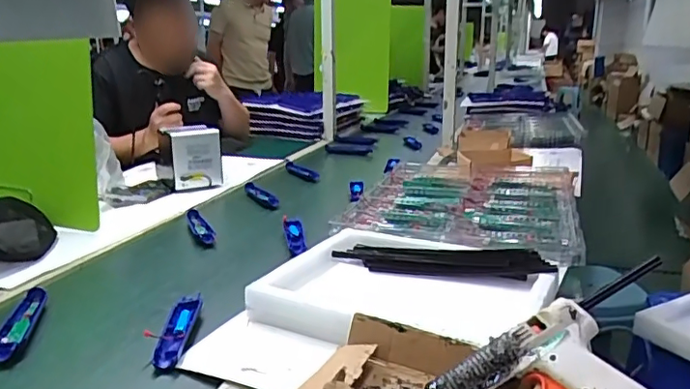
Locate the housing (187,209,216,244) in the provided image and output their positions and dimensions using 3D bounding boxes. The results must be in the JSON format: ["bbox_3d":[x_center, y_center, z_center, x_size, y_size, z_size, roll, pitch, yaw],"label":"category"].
[{"bbox_3d":[-0.289,0.062,1.133,0.035,0.023,0.173,-6,16,-25],"label":"housing"}]

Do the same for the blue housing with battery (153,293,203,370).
[{"bbox_3d":[-0.216,0.177,0.735,0.036,0.033,0.155,0,15,-3],"label":"blue housing with battery"}]

